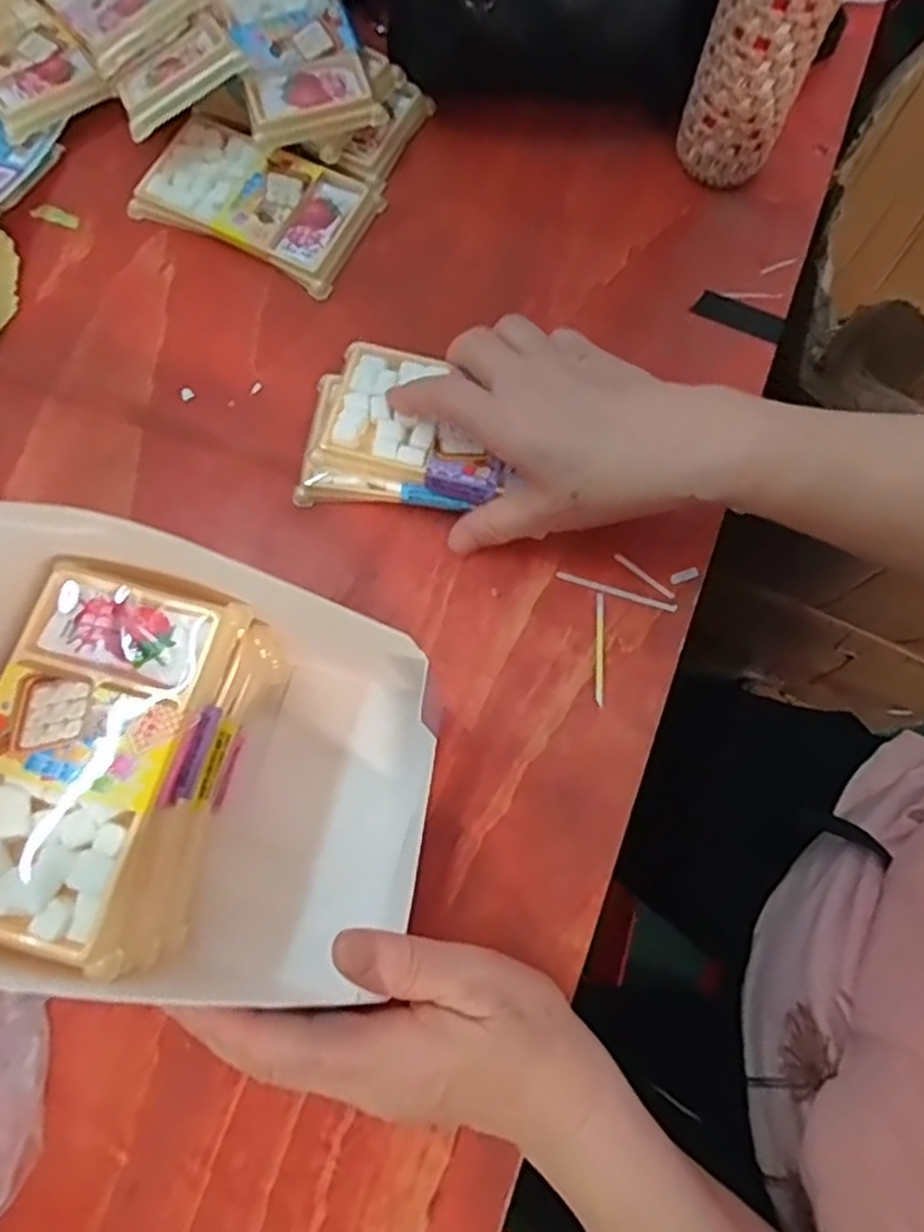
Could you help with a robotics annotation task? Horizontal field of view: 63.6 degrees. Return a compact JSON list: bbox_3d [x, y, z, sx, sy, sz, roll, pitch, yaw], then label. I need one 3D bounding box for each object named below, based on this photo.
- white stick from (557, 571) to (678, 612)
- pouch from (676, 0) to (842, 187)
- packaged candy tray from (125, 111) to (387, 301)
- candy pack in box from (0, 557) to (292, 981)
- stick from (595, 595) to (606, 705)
[{"bbox_3d":[0.082,-0.013,0.394,0.064,0.004,0.004,16,76,5],"label":"white stick"},{"bbox_3d":[0.149,-0.308,0.386,0.050,0.169,0.072,-34,77,-8],"label":"pouch"},{"bbox_3d":[-0.126,-0.254,0.453,0.133,0.017,0.075,26,77,7],"label":"packaged candy tray"},{"bbox_3d":[-0.135,0.061,0.317,0.082,0.113,0.137,15,76,4],"label":"candy pack in box"},{"bbox_3d":[0.072,0.016,0.387,0.005,0.004,0.059,3,75,1],"label":"stick"}]

